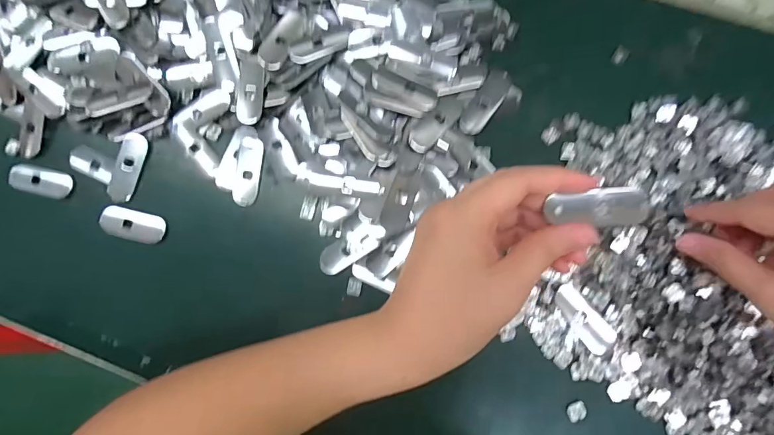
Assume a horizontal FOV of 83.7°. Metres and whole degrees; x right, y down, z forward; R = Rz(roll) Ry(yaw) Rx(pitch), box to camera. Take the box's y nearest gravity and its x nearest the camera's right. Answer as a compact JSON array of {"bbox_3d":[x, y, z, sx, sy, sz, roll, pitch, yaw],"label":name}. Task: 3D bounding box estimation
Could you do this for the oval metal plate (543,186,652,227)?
[{"bbox_3d":[0.109,-0.005,0.223,0.049,0.008,0.019,-3,92,1],"label":"oval metal plate"}]

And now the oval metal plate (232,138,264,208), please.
[{"bbox_3d":[-0.106,-0.035,0.328,0.019,0.004,0.052,6,85,5],"label":"oval metal plate"}]

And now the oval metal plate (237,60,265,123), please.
[{"bbox_3d":[-0.104,-0.095,0.329,0.020,0.006,0.047,6,85,5],"label":"oval metal plate"}]

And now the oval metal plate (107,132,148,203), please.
[{"bbox_3d":[-0.201,-0.039,0.333,0.021,0.005,0.053,14,85,5],"label":"oval metal plate"}]

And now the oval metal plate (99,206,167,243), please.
[{"bbox_3d":[-0.193,0.006,0.328,0.048,0.006,0.023,13,85,5],"label":"oval metal plate"}]

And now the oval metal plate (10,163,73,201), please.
[{"bbox_3d":[-0.275,-0.028,0.343,0.052,0.004,0.021,13,85,5],"label":"oval metal plate"}]

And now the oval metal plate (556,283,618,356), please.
[{"bbox_3d":[0.136,0.070,0.298,0.021,0.004,0.049,-41,83,-1],"label":"oval metal plate"}]

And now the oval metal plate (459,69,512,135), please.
[{"bbox_3d":[0.074,-0.086,0.323,0.019,0.004,0.055,32,87,6],"label":"oval metal plate"}]

